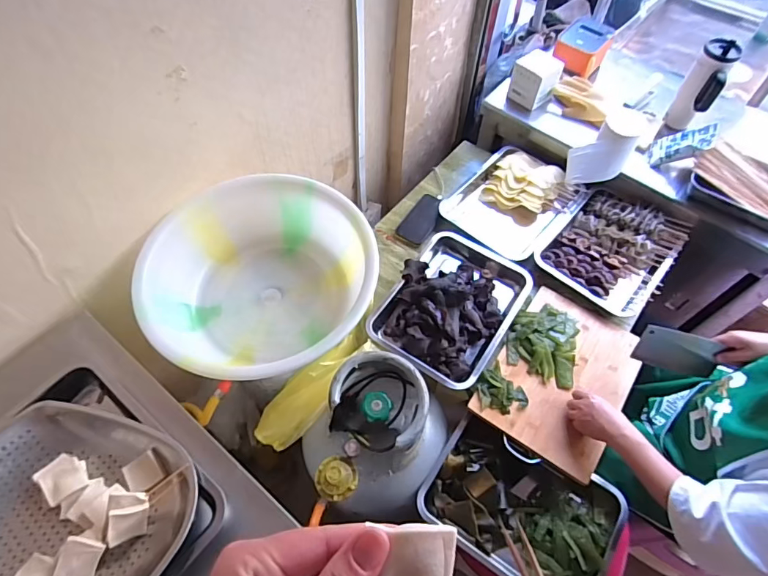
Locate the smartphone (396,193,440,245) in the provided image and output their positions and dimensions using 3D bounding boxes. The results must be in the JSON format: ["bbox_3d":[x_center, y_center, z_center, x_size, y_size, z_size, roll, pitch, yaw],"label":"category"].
[{"bbox_3d":[0.105,-0.184,1.218,0.083,0.014,0.163,30,65,18],"label":"smartphone"}]

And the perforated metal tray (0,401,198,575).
[{"bbox_3d":[-0.437,0.296,0.599,0.310,0.080,0.301,32,63,17],"label":"perforated metal tray"}]

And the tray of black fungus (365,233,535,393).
[{"bbox_3d":[0.155,0.030,1.052,0.270,0.076,0.372,31,62,16],"label":"tray of black fungus"}]

